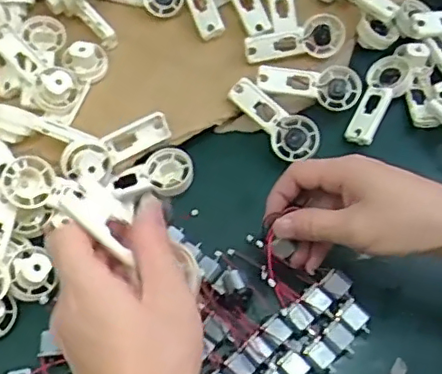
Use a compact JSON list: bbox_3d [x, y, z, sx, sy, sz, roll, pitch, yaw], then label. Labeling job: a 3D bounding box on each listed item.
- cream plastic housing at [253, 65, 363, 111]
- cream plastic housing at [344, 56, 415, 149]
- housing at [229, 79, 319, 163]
[{"bbox_3d":[0.080,-0.095,0.546,0.093,0.017,0.035,9,60,6],"label":"cream plastic housing"},{"bbox_3d":[0.145,-0.081,0.543,0.037,0.024,0.095,24,62,14],"label":"cream plastic housing"},{"bbox_3d":[0.048,-0.061,0.525,0.033,0.024,0.091,-38,66,-20],"label":"housing"}]

